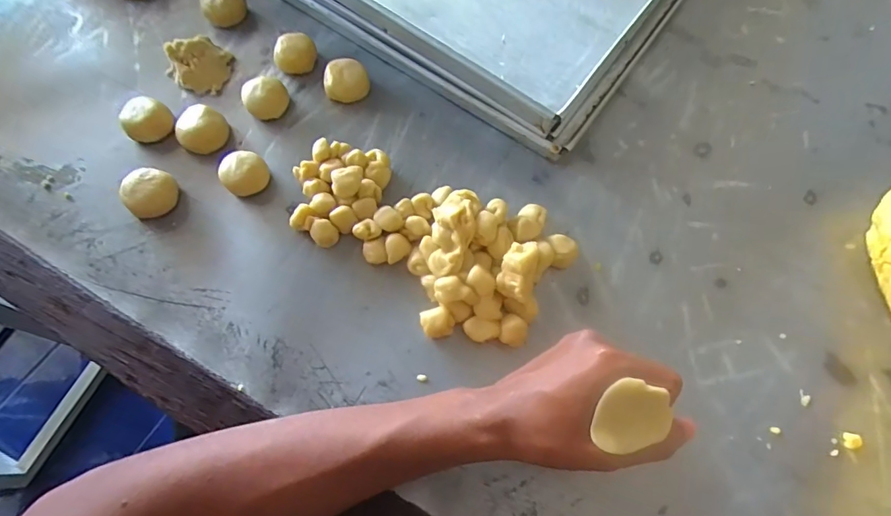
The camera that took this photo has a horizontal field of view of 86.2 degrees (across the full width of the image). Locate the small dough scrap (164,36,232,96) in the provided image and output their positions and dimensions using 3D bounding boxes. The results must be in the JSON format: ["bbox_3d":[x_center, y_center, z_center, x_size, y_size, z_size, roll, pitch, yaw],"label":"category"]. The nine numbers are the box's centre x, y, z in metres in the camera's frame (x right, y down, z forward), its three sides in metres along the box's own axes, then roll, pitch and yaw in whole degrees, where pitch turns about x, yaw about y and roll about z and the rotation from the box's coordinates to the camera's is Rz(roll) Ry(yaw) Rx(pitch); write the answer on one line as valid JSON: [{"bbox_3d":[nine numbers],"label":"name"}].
[{"bbox_3d":[-0.222,-0.178,0.431,0.041,0.032,0.051,40,73,12],"label":"small dough scrap"}]

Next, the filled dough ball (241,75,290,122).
[{"bbox_3d":[-0.158,-0.140,0.422,0.037,0.027,0.029,-17,71,-9],"label":"filled dough ball"}]

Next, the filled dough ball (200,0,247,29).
[{"bbox_3d":[-0.214,-0.245,0.463,0.038,0.030,0.033,-20,72,-10],"label":"filled dough ball"}]

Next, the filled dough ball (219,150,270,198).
[{"bbox_3d":[-0.166,-0.069,0.394,0.033,0.025,0.033,1,69,-2],"label":"filled dough ball"}]

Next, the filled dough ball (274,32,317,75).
[{"bbox_3d":[-0.138,-0.188,0.444,0.037,0.031,0.034,1,69,-2],"label":"filled dough ball"}]

